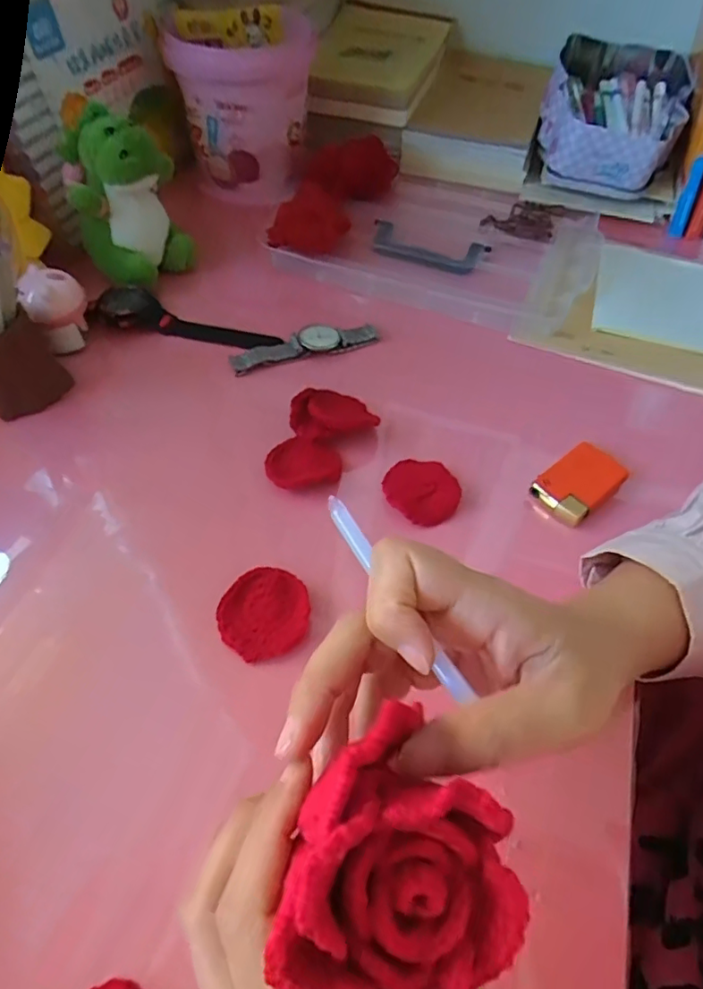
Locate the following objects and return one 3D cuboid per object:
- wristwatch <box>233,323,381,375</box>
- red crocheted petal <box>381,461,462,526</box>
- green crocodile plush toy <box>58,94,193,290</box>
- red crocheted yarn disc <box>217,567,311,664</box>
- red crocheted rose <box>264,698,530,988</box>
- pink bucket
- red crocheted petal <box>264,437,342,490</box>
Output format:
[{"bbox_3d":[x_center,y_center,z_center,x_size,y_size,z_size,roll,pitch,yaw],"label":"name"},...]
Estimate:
[{"bbox_3d":[-0.037,-0.116,0.441,0.115,0.020,0.025,-15,56,-12],"label":"wristwatch"},{"bbox_3d":[0.045,-0.003,0.362,0.046,0.008,0.049,1,54,-1],"label":"red crocheted petal"},{"bbox_3d":[-0.180,-0.238,0.452,0.082,0.107,0.070,-18,57,-14],"label":"green crocodile plush toy"},{"bbox_3d":[-0.046,0.065,0.308,0.048,0.008,0.049,1,54,-1],"label":"red crocheted yarn disc"},{"bbox_3d":[0.009,0.108,0.160,0.065,0.044,0.074,-40,103,-26],"label":"red crocheted rose"},{"bbox_3d":[-0.105,-0.386,0.558,0.126,0.122,0.121,7,54,3],"label":"pink bucket"},{"bbox_3d":[-0.032,-0.021,0.371,0.048,0.011,0.037,-10,55,-9],"label":"red crocheted petal"}]

